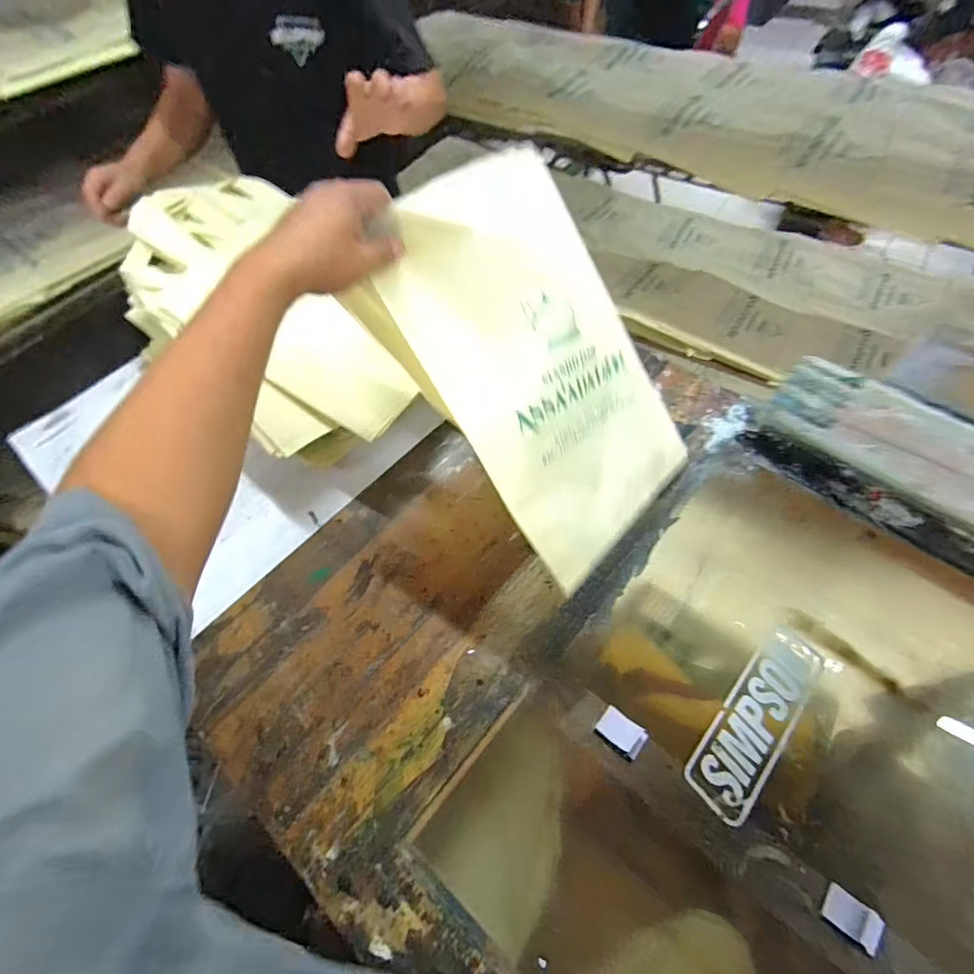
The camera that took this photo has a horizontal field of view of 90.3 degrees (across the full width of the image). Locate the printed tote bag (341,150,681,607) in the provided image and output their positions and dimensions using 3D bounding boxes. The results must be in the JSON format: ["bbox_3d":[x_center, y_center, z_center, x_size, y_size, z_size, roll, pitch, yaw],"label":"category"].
[{"bbox_3d":[0.060,-0.135,0.501,0.300,0.057,0.405,-42,102,-34],"label":"printed tote bag"}]

